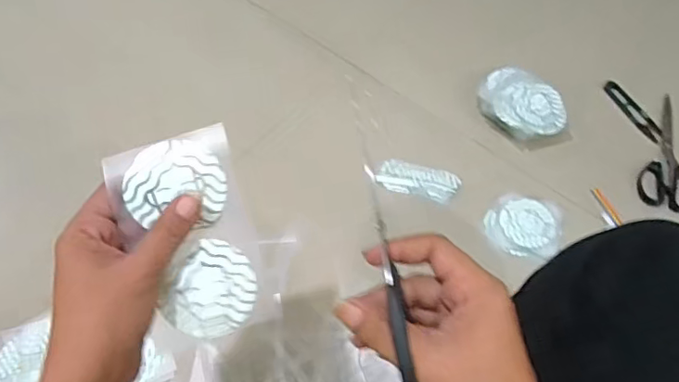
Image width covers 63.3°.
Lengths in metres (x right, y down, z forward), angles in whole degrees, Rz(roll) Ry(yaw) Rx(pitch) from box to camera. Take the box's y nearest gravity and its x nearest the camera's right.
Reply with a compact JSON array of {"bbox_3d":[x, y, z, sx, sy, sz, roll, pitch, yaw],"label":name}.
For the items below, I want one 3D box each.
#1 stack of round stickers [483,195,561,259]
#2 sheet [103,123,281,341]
[{"bbox_3d":[0.240,0.045,0.725,0.093,0.023,0.086,19,61,11],"label":"stack of round stickers"},{"bbox_3d":[-0.103,0.033,0.385,0.084,0.008,0.139,-16,90,-7],"label":"sheet"}]

